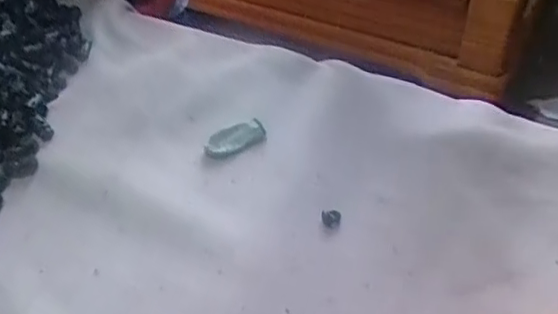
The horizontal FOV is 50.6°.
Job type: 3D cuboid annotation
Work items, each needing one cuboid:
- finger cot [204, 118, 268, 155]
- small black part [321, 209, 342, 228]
[{"bbox_3d":[-0.039,-0.018,0.532,0.060,0.008,0.029,-25,48,-24],"label":"finger cot"},{"bbox_3d":[0.041,0.048,0.462,0.015,0.006,0.015,9,45,8],"label":"small black part"}]

